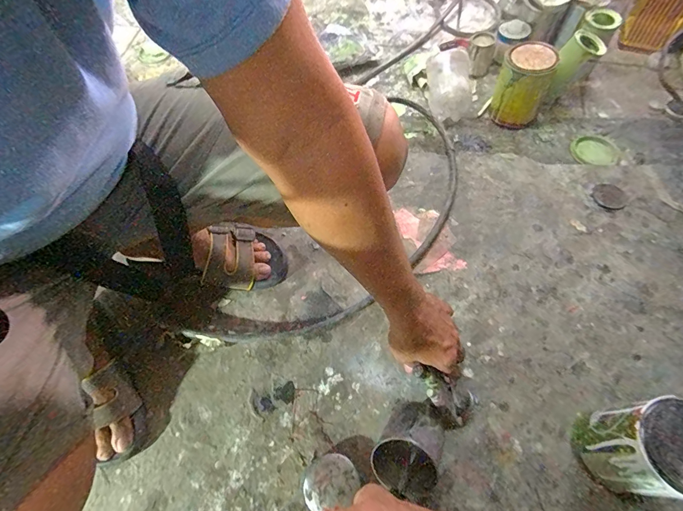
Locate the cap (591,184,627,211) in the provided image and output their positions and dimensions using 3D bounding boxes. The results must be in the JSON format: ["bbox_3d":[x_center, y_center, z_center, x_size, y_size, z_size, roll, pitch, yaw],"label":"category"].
[{"bbox_3d":[0.495,-0.108,0.698,0.060,0.008,0.053,38,71,20],"label":"cap"}]

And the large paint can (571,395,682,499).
[{"bbox_3d":[0.363,0.233,0.455,0.097,0.156,0.098,-2,63,3],"label":"large paint can"}]

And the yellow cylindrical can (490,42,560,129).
[{"bbox_3d":[0.389,-0.369,0.813,0.102,0.137,0.116,22,66,14],"label":"yellow cylindrical can"}]

